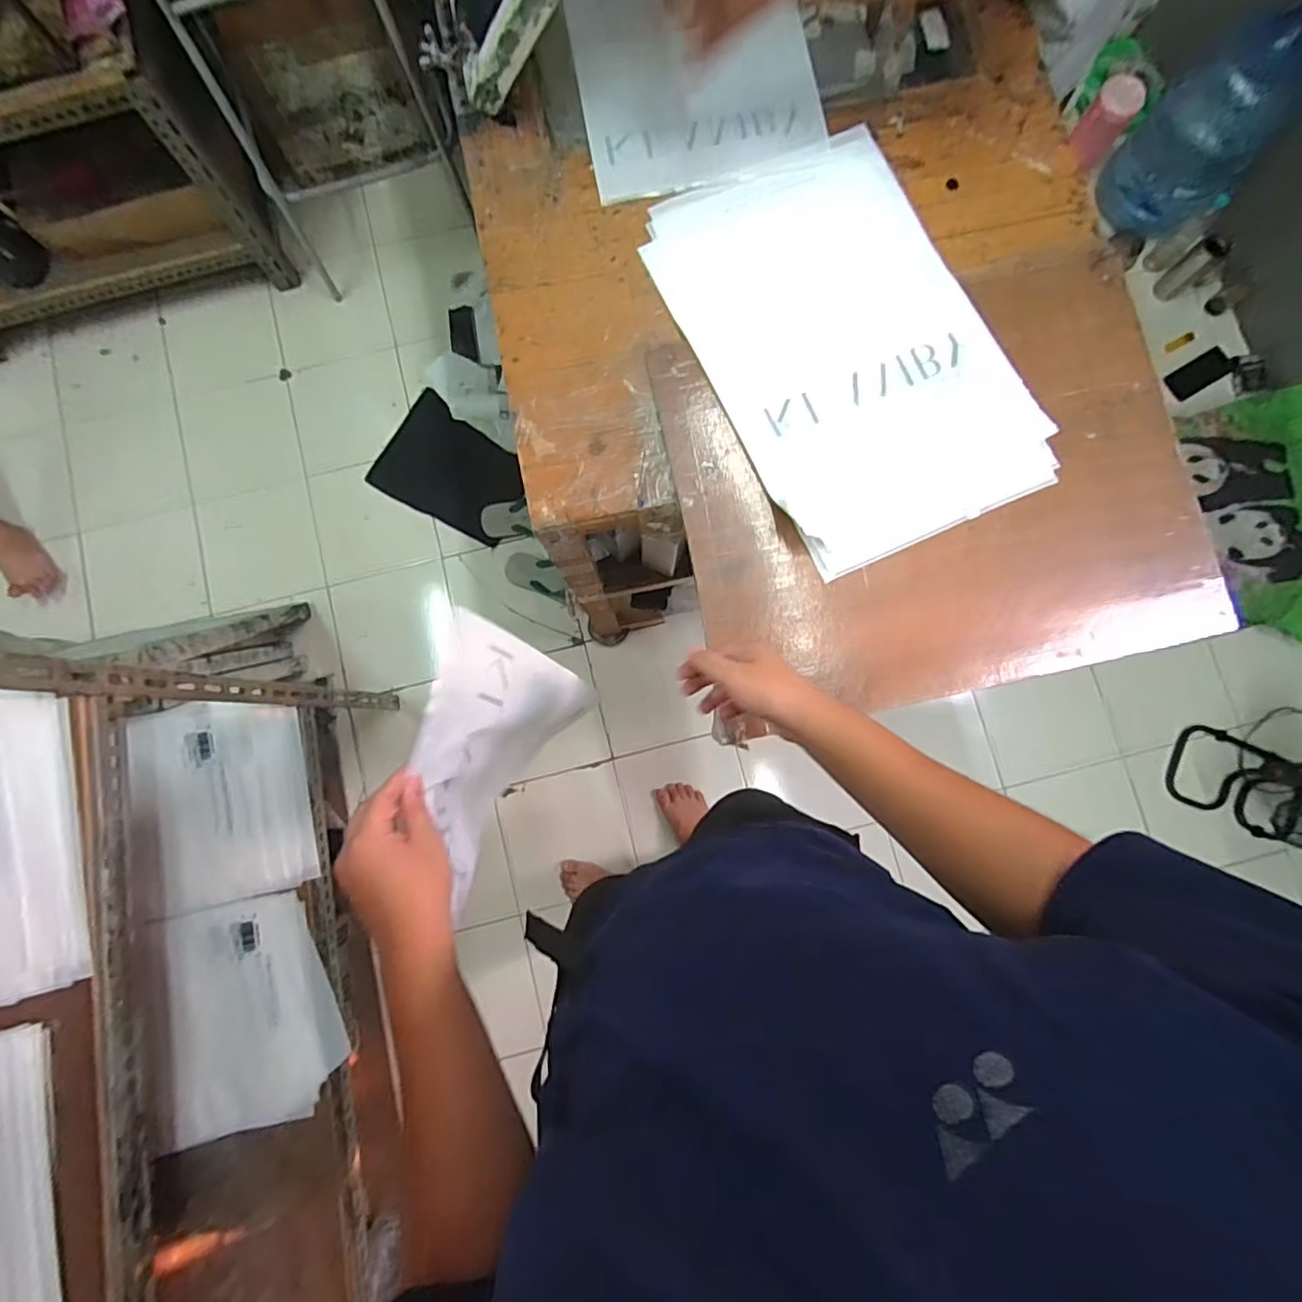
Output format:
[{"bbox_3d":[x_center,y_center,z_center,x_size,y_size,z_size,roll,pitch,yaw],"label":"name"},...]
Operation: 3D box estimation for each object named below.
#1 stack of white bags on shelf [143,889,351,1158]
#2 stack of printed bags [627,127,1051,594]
[{"bbox_3d":[-0.677,0.613,1.008,0.264,0.049,0.371,-11,83,-2],"label":"stack of white bags on shelf"},{"bbox_3d":[0.226,-0.369,0.707,0.321,0.032,0.506,-24,84,-4],"label":"stack of printed bags"}]

